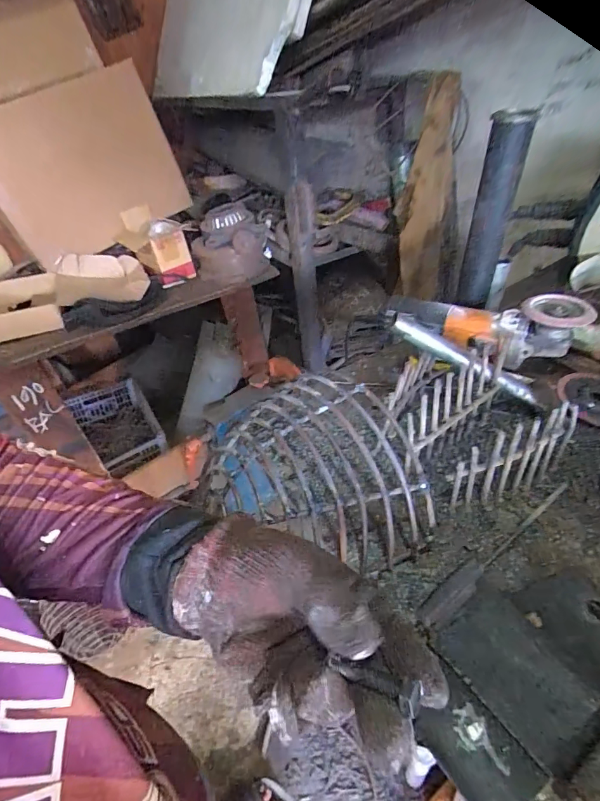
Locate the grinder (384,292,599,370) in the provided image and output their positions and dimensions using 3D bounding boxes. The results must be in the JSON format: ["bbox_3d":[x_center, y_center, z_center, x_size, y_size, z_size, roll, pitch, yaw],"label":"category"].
[{"bbox_3d":[0.255,-0.118,0.592,0.271,0.075,0.083,15,45,25],"label":"grinder"}]

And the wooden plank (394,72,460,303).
[{"bbox_3d":[0.334,-0.498,1.065,0.156,0.522,0.091,7,42,17],"label":"wooden plank"}]

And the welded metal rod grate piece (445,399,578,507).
[{"bbox_3d":[0.216,0.057,0.416,0.134,0.098,0.028,-16,41,-10],"label":"welded metal rod grate piece"}]

